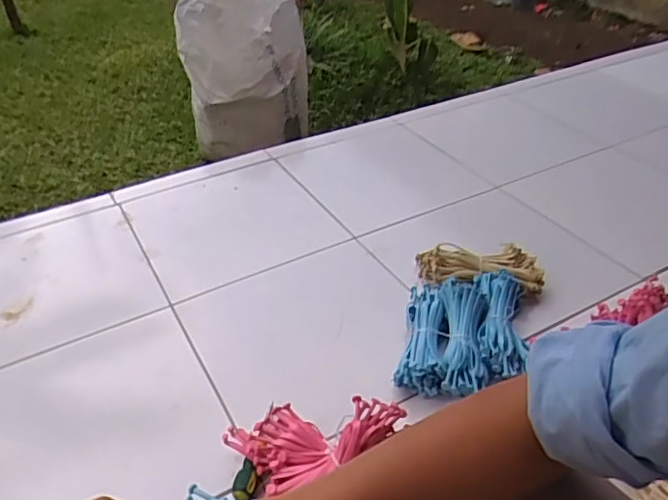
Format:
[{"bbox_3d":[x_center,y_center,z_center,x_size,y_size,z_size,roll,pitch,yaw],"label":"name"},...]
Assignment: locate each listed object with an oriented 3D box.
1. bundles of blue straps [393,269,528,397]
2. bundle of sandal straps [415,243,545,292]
[{"bbox_3d":[0.216,0.122,0.945,0.196,0.059,0.253,8,38,10],"label":"bundles of blue straps"},{"bbox_3d":[0.267,0.034,1.073,0.227,0.064,0.073,6,38,9],"label":"bundle of sandal straps"}]

